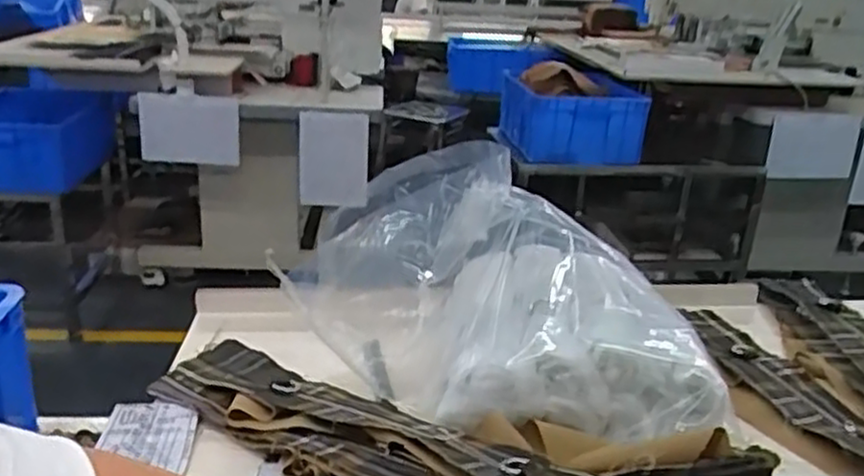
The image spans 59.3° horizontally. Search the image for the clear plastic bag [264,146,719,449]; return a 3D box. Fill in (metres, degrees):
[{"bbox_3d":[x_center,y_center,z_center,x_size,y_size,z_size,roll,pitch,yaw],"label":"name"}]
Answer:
[{"bbox_3d":[0.071,0.035,0.660,0.330,0.179,0.215,5,21,7],"label":"clear plastic bag"}]

